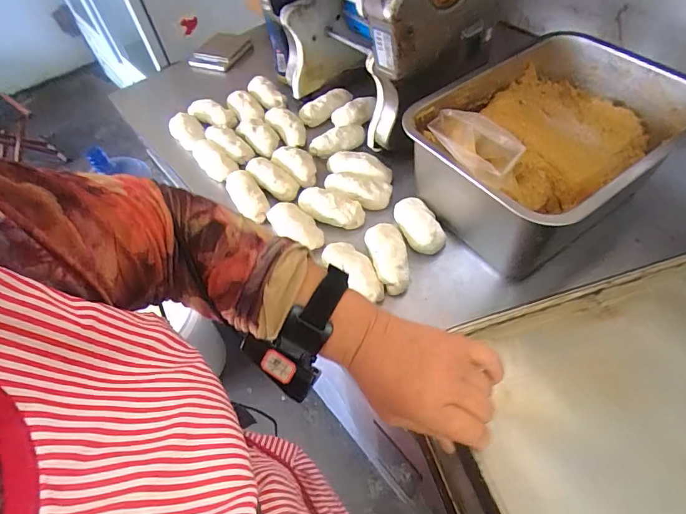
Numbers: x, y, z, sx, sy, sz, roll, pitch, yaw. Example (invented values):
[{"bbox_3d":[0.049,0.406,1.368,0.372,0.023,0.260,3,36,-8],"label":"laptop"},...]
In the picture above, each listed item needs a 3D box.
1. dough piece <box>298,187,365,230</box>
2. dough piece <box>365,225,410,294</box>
[{"bbox_3d":[-0.022,-0.075,0.644,0.106,0.032,0.047,17,58,17],"label":"dough piece"},{"bbox_3d":[0.064,-0.005,0.584,0.055,0.037,0.110,-7,55,0],"label":"dough piece"}]

